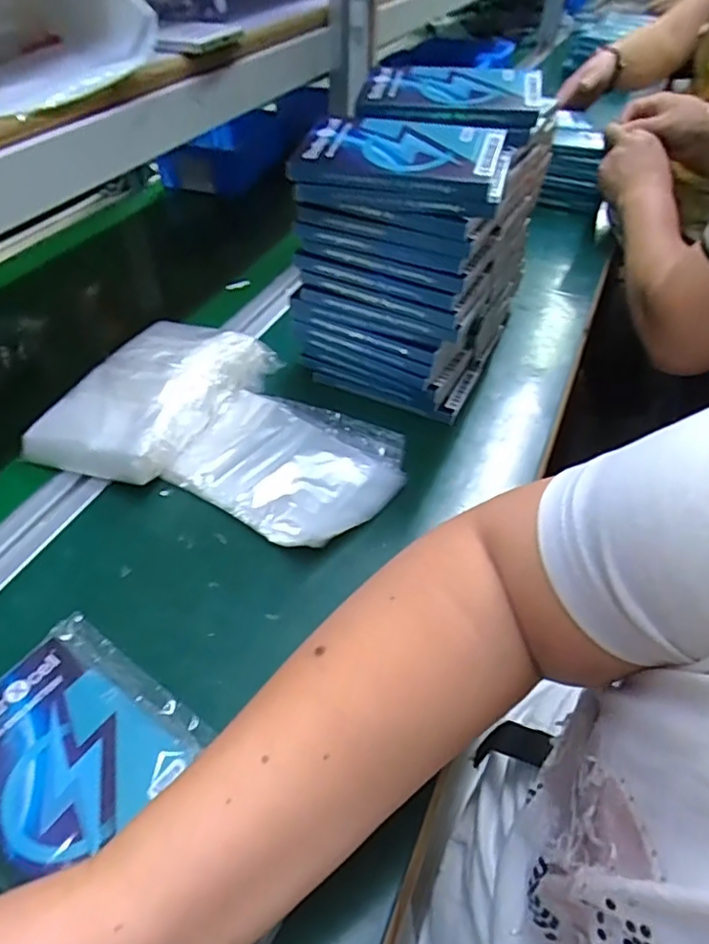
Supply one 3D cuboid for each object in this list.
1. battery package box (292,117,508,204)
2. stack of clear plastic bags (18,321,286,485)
[{"bbox_3d":[0.032,-0.213,0.402,0.138,0.022,0.076,11,46,10],"label":"battery package box"},{"bbox_3d":[-0.160,-0.068,0.494,0.124,0.046,0.187,19,50,16],"label":"stack of clear plastic bags"}]

